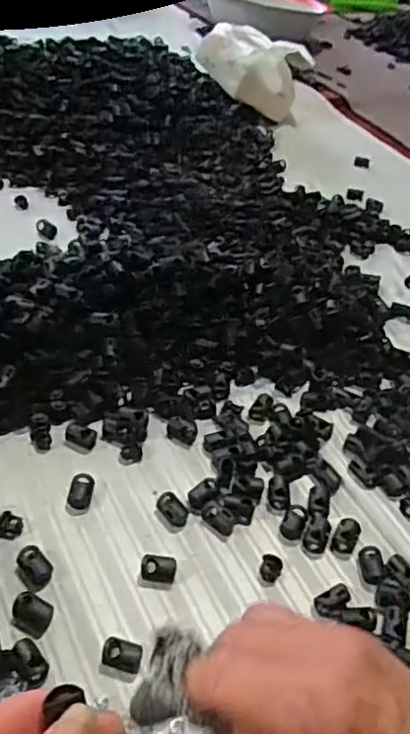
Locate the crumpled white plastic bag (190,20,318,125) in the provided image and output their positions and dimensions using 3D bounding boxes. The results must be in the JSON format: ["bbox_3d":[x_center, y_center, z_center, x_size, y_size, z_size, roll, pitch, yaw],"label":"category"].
[{"bbox_3d":[0.064,-0.406,0.865,0.113,0.086,0.149,-11,44,-20],"label":"crumpled white plastic bag"}]

